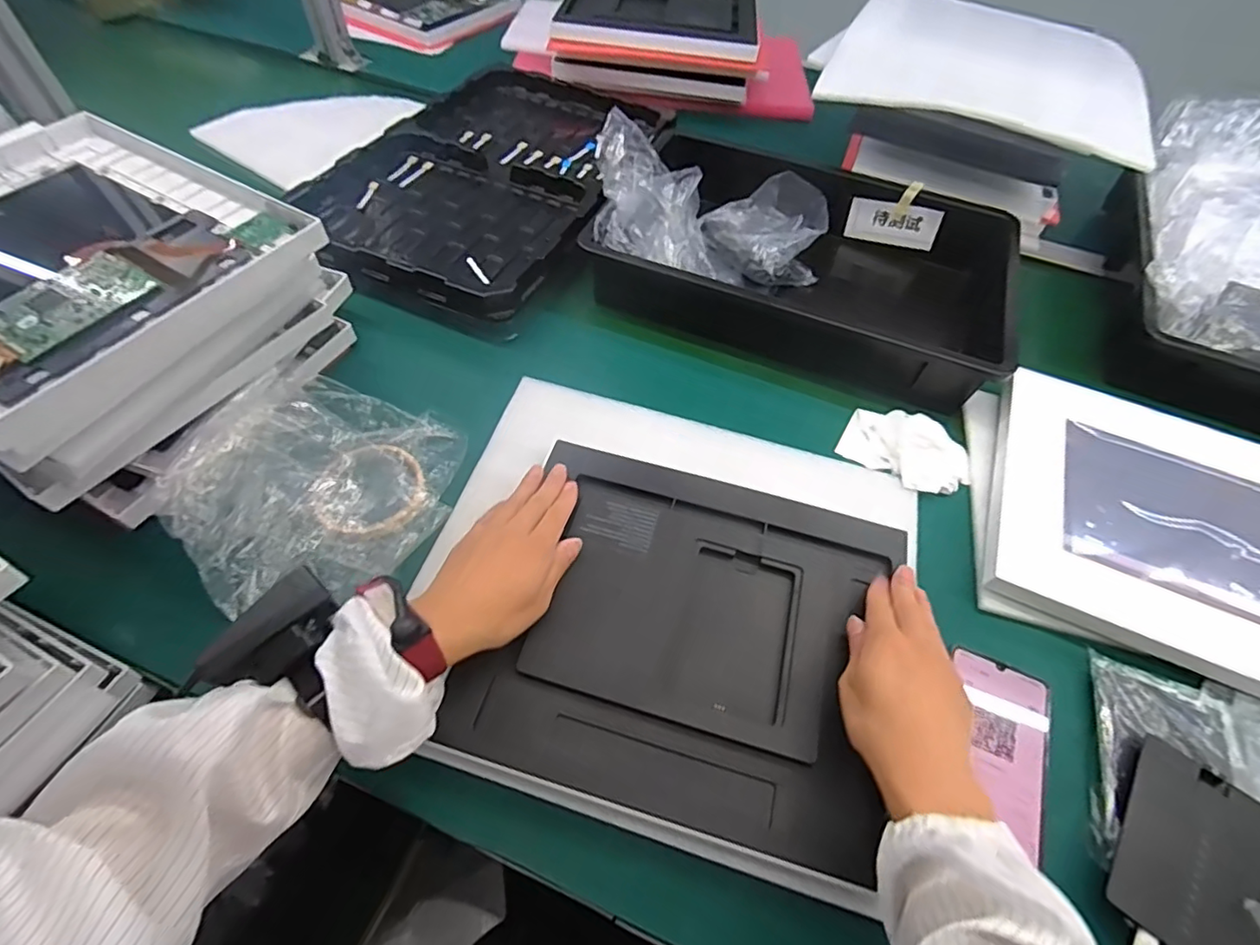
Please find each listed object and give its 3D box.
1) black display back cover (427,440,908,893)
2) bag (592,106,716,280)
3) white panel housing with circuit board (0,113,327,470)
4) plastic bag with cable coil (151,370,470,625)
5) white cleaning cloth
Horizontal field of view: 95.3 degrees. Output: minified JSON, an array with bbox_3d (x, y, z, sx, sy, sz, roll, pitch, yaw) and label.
[{"bbox_3d":[0.041,0.109,0.409,0.265,0.027,0.239,15,60,6],"label":"black display back cover"},{"bbox_3d":[0.027,-0.298,0.634,0.130,0.087,0.158,3,60,-2],"label":"bag"},{"bbox_3d":[-0.450,-0.158,0.457,0.321,0.069,0.263,28,58,14],"label":"white panel housing with circuit board"},{"bbox_3d":[-0.253,0.011,0.468,0.199,0.049,0.199,16,60,7],"label":"plastic bag with cable coil"},{"bbox_3d":[0.260,-0.023,0.539,0.110,0.022,0.084,39,65,19],"label":"white cleaning cloth"}]

